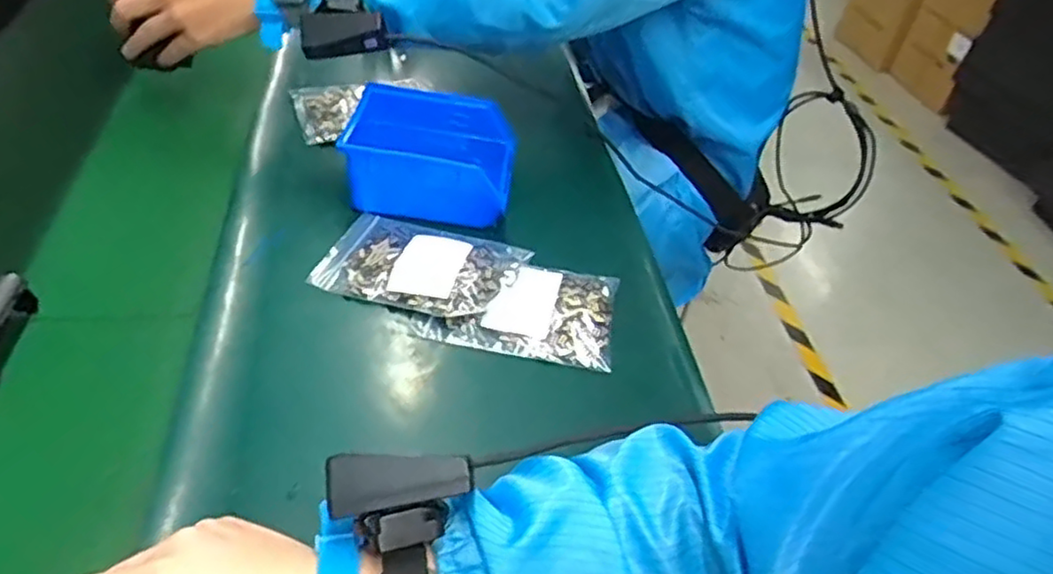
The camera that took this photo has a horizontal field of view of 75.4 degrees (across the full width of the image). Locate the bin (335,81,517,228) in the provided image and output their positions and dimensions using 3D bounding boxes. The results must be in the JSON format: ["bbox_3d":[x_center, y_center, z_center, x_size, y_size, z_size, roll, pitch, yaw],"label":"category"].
[{"bbox_3d":[-0.085,-0.116,0.601,0.148,0.071,0.107,10,45,2],"label":"bin"}]

